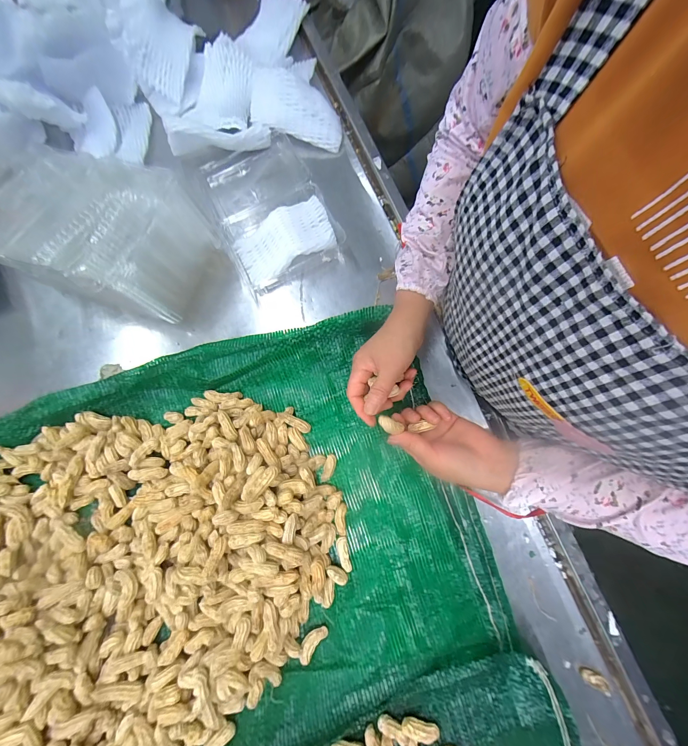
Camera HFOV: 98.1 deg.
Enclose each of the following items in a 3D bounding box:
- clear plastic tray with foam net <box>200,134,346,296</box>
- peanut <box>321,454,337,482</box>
[{"bbox_3d":[-0.124,-0.267,0.481,0.163,0.042,0.263,-26,78,-6],"label":"clear plastic tray with foam net"},{"bbox_3d":[-0.020,0.130,0.409,0.014,0.012,0.036,18,78,4],"label":"peanut"}]

